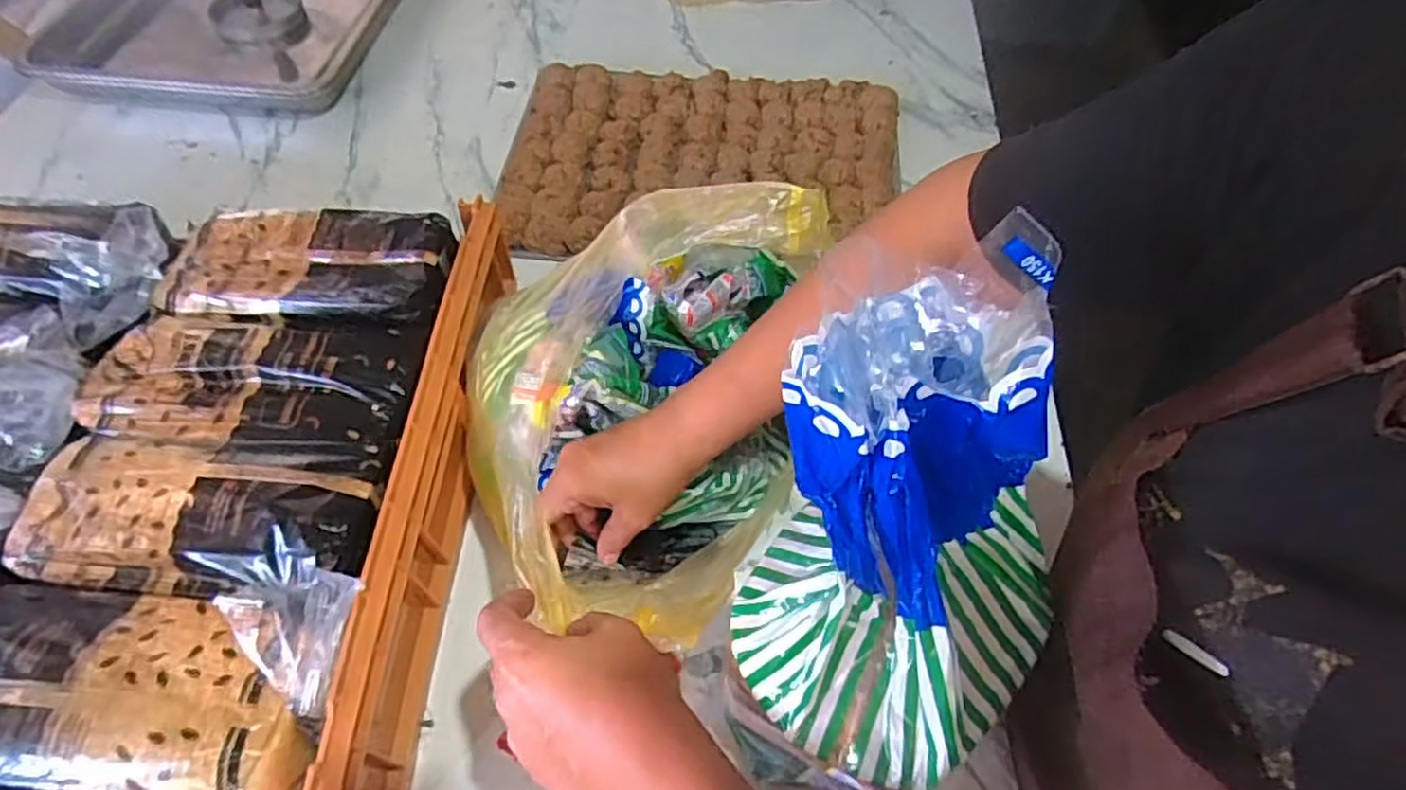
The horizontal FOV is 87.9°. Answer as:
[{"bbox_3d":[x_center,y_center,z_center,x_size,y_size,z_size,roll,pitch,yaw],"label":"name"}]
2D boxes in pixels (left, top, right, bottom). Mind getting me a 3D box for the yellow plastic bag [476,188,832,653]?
[{"bbox_3d":[-0.062,0.001,0.497,0.218,0.210,0.286,12,56,6],"label":"yellow plastic bag"}]

